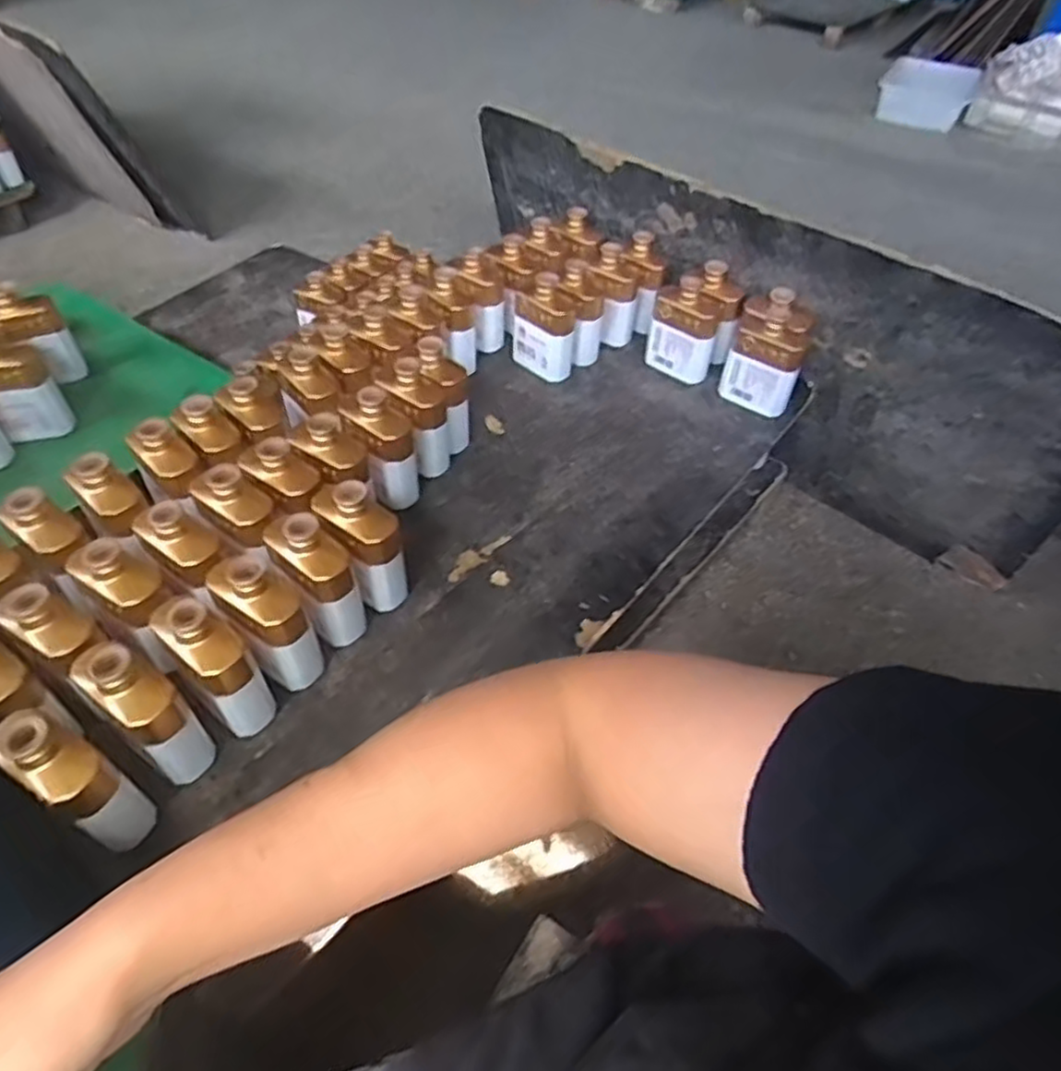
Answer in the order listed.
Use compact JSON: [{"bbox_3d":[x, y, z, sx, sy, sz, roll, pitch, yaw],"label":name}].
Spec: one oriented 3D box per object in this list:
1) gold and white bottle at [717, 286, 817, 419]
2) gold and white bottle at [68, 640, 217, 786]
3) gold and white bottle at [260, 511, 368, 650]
[{"bbox_3d":[0.392,-0.300,1.196,0.122,0.172,0.096,22,50,16],"label":"gold and white bottle"},{"bbox_3d":[-0.389,0.173,0.718,0.108,0.157,0.060,30,53,22],"label":"gold and white bottle"},{"bbox_3d":[-0.243,0.050,0.841,0.098,0.159,0.066,36,56,26],"label":"gold and white bottle"}]

